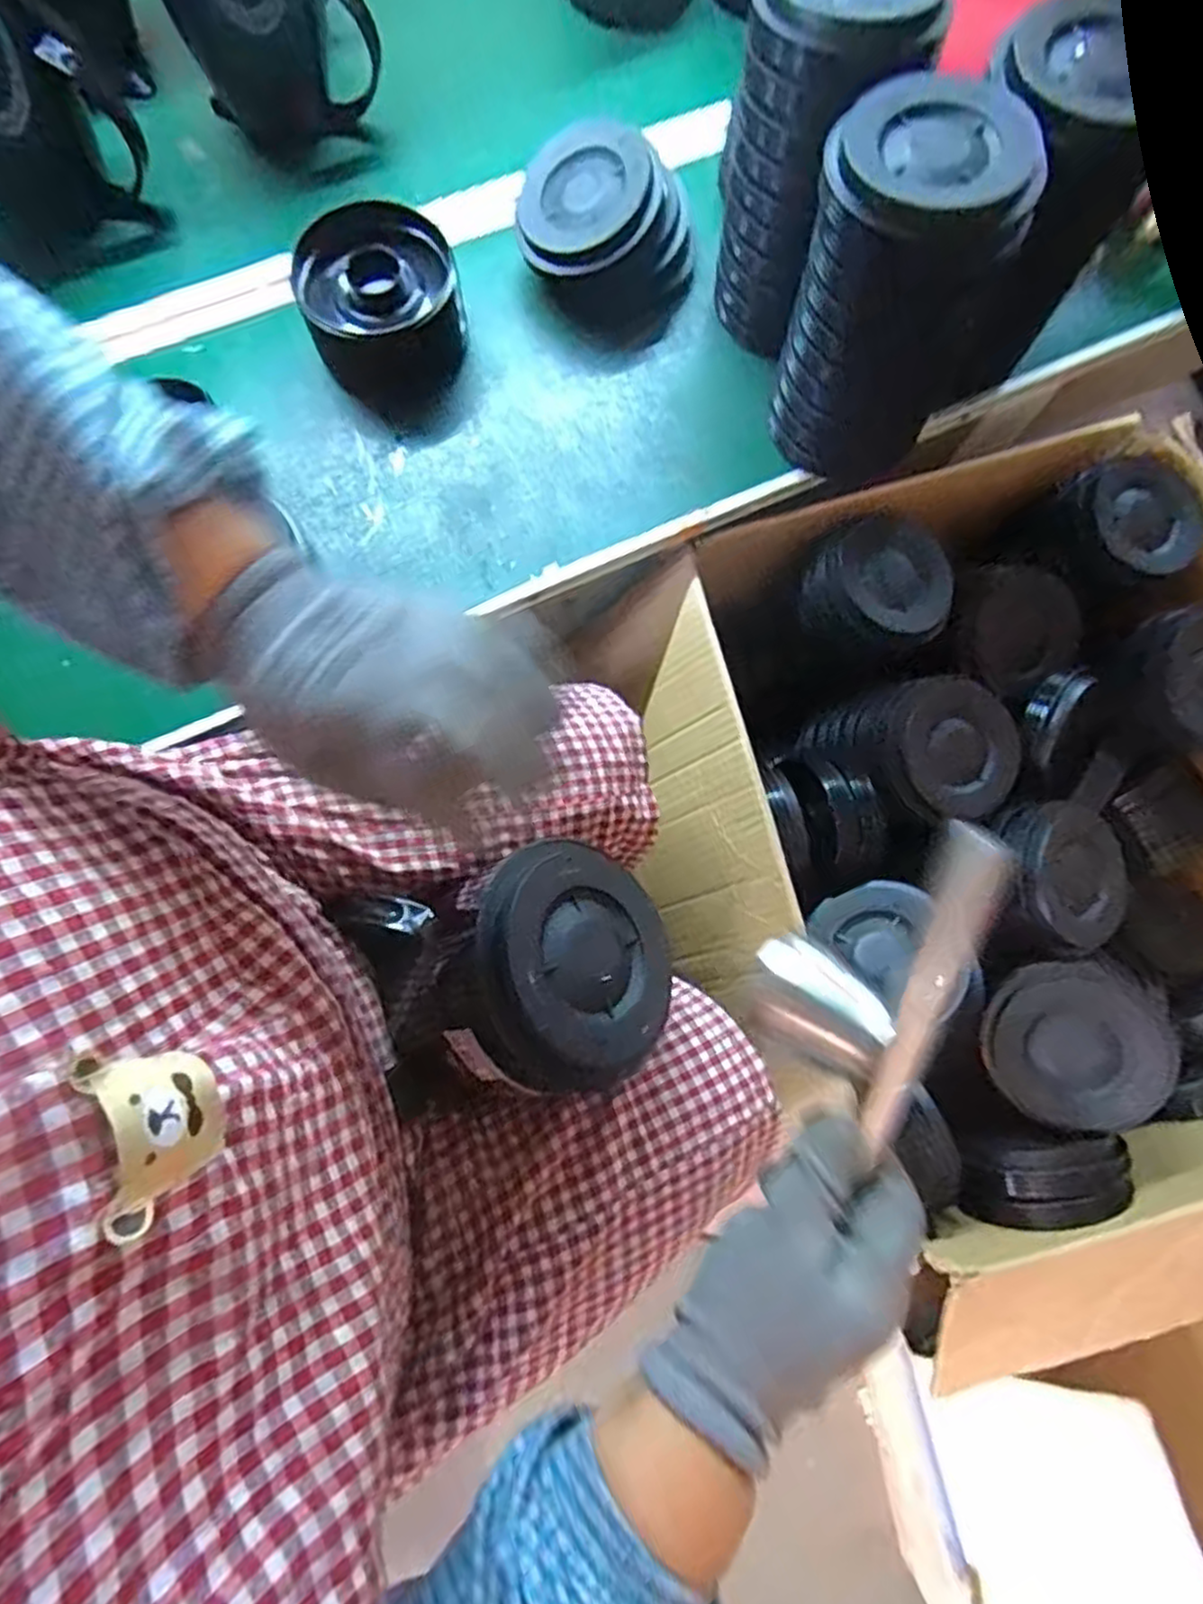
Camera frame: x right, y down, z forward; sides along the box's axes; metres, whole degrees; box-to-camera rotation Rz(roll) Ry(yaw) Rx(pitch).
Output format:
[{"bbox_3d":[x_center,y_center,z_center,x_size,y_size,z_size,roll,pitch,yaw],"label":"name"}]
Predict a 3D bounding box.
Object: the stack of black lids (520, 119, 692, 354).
[{"bbox_3d":[0.004,-0.454,0.583,0.143,0.082,0.126,2,76,-1],"label":"stack of black lids"}]

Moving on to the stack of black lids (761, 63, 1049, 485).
[{"bbox_3d":[0.195,-0.348,0.506,0.128,0.210,0.111,27,77,5],"label":"stack of black lids"}]

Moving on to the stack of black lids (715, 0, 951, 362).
[{"bbox_3d":[0.155,-0.467,0.527,0.106,0.198,0.115,-25,78,-7],"label":"stack of black lids"}]

